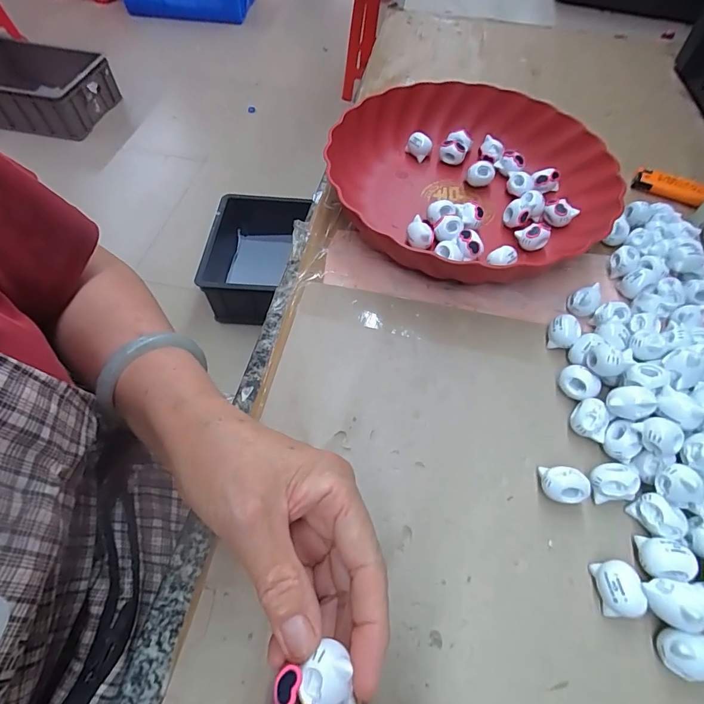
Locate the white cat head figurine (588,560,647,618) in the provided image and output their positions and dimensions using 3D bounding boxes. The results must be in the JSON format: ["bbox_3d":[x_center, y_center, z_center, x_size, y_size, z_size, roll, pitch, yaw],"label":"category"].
[{"bbox_3d":[0.141,0.126,0.217,0.020,0.017,0.025,1,59,-1],"label":"white cat head figurine"}]

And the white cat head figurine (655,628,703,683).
[{"bbox_3d":[0.167,0.150,0.201,0.024,0.019,0.019,10,59,4],"label":"white cat head figurine"}]

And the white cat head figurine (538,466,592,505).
[{"bbox_3d":[0.126,0.080,0.245,0.024,0.021,0.018,12,59,5],"label":"white cat head figurine"}]

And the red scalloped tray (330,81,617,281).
[{"bbox_3d":[0.099,-0.159,0.367,0.243,0.050,0.225,-23,62,-15],"label":"red scalloped tray"}]

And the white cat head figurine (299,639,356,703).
[{"bbox_3d":[-0.009,0.125,0.155,0.019,0.015,0.023,-5,59,-3],"label":"white cat head figurine"}]

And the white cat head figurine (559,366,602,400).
[{"bbox_3d":[0.155,0.023,0.282,0.017,0.021,0.025,-29,64,-18],"label":"white cat head figurine"}]

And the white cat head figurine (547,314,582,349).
[{"bbox_3d":[0.157,-0.014,0.306,0.021,0.021,0.023,1,59,-1],"label":"white cat head figurine"}]

